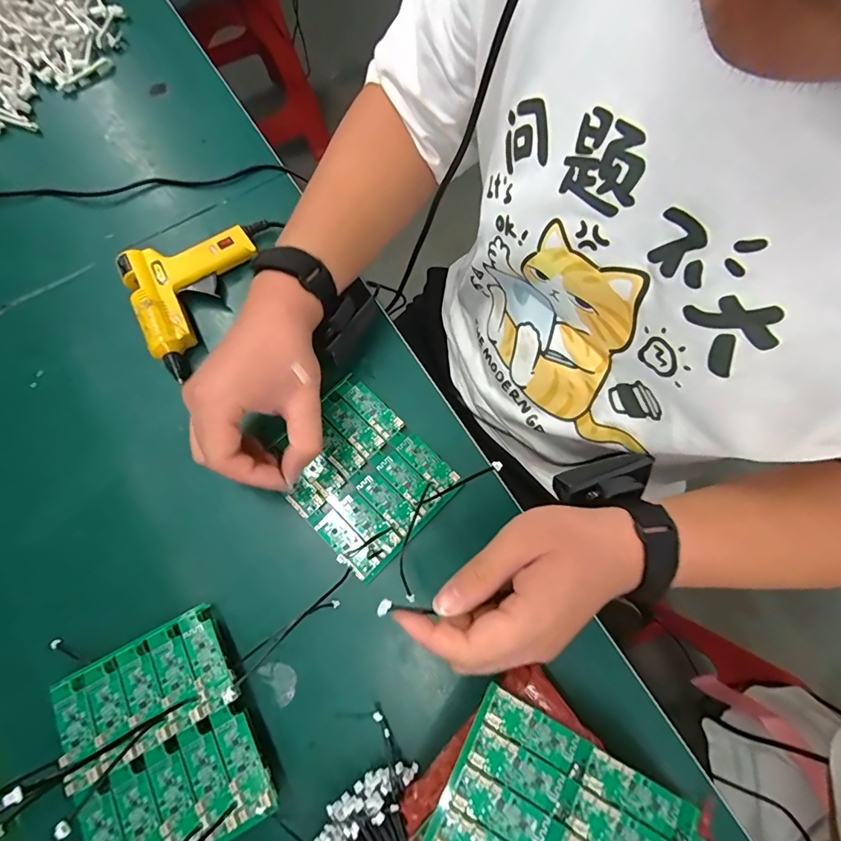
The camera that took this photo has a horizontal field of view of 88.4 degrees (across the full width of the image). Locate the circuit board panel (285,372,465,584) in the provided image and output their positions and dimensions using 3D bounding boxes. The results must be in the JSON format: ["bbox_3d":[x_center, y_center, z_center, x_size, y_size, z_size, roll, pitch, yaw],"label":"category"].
[{"bbox_3d":[-0.054,0.045,0.380,0.119,0.005,0.143,-43,79,-12],"label":"circuit board panel"}]

